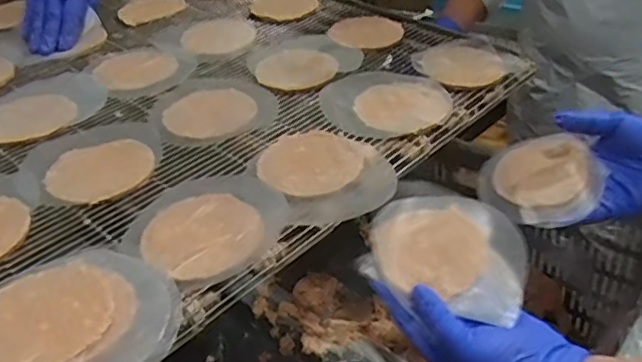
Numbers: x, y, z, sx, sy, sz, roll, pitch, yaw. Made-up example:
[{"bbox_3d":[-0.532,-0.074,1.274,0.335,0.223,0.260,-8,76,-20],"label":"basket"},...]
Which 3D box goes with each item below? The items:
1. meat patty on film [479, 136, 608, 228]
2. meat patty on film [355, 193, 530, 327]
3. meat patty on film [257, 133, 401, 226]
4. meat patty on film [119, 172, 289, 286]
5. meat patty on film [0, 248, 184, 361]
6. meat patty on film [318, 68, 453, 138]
[{"bbox_3d":[0.211,-0.002,0.573,0.104,0.012,0.107,-15,44,15],"label":"meat patty on film"},{"bbox_3d":[0.102,0.052,0.486,0.126,0.014,0.103,8,52,3],"label":"meat patty on film"},{"bbox_3d":[0.005,-0.007,0.499,0.099,0.017,0.114,-20,36,-18],"label":"meat patty on film"},{"bbox_3d":[-0.085,0.031,0.452,0.101,0.013,0.113,23,44,36],"label":"meat patty on film"},{"bbox_3d":[-0.151,0.086,0.368,0.121,0.016,0.118,-4,34,3],"label":"meat patty on film"},{"bbox_3d":[0.059,-0.077,0.577,0.118,0.011,0.107,-12,43,-13],"label":"meat patty on film"}]

